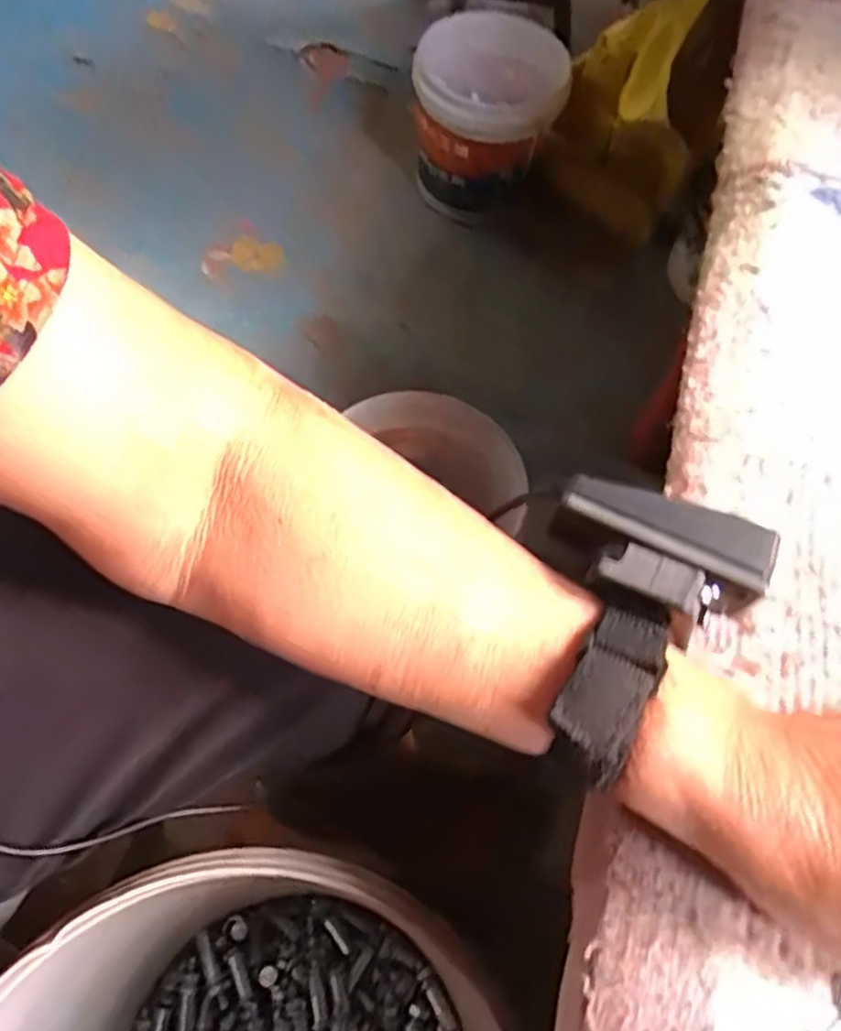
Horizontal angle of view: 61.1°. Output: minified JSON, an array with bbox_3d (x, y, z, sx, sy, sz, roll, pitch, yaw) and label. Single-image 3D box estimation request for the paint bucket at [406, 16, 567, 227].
[{"bbox_3d":[0.096,-0.570,1.034,0.204,0.191,0.237,9,62,2],"label":"paint bucket"}]

